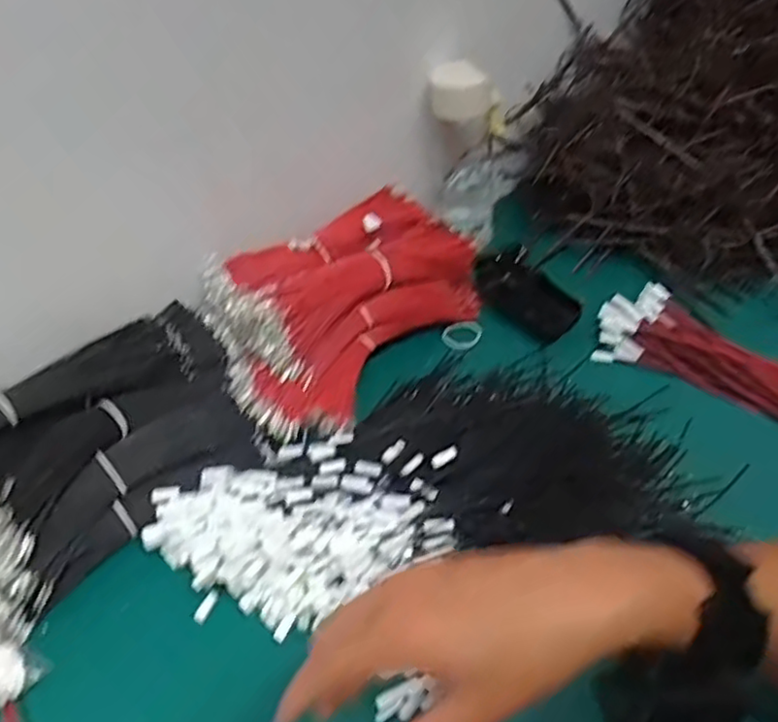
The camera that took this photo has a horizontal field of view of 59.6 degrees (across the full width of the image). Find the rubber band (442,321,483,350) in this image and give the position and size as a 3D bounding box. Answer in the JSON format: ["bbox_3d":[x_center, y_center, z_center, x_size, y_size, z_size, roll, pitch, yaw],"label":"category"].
[{"bbox_3d":[0.071,-0.025,0.657,0.038,0.004,0.027,-12,71,3],"label":"rubber band"}]

